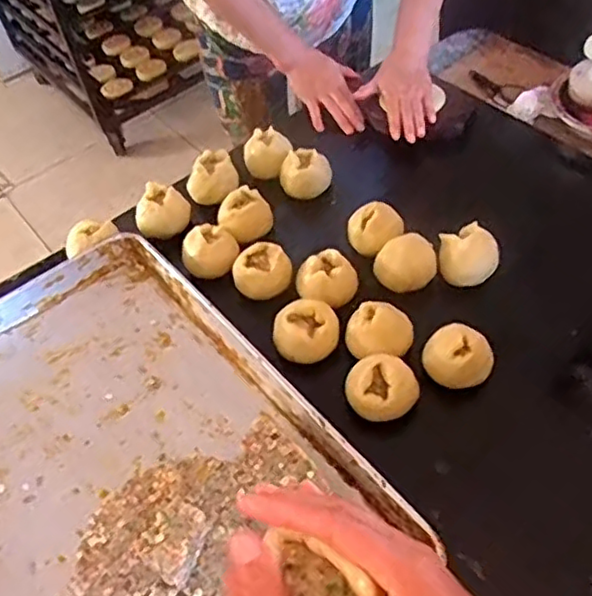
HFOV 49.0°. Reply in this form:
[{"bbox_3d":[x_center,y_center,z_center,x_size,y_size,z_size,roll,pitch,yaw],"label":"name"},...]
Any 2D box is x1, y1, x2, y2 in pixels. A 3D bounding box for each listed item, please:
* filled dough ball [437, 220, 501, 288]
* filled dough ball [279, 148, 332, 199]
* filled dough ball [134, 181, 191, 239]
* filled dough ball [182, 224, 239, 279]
[{"bbox_3d":[0.218,-0.056,0.831,0.066,0.059,0.064,-2,55,3],"label":"filled dough ball"},{"bbox_3d":[0.015,-0.178,0.979,0.078,0.074,0.060,5,55,8],"label":"filled dough ball"},{"bbox_3d":[-0.192,-0.126,0.938,0.069,0.052,0.063,-2,55,3],"label":"filled dough ball"},{"bbox_3d":[-0.118,-0.064,0.886,0.078,0.046,0.069,-17,55,-7],"label":"filled dough ball"}]

